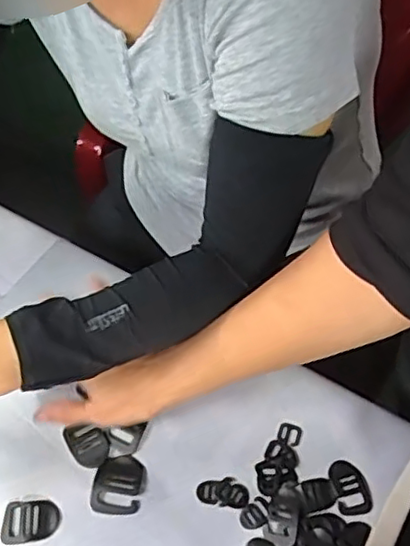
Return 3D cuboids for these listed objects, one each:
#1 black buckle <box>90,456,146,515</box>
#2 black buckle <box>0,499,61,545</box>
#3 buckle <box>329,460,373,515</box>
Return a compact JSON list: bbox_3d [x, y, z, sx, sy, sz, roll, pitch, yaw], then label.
[{"bbox_3d":[-0.069,0.168,0.489,0.040,0.004,0.043,-1,61,2],"label":"black buckle"},{"bbox_3d":[-0.136,0.192,0.478,0.046,0.004,0.031,-6,61,-1],"label":"black buckle"},{"bbox_3d":[0.114,0.167,0.484,0.026,0.004,0.041,-10,61,-3],"label":"buckle"}]

